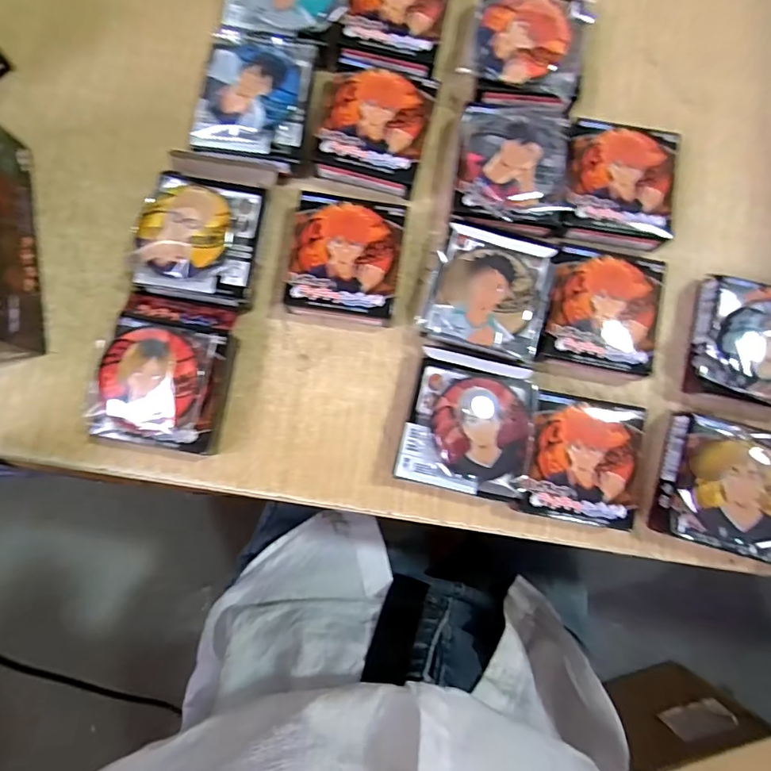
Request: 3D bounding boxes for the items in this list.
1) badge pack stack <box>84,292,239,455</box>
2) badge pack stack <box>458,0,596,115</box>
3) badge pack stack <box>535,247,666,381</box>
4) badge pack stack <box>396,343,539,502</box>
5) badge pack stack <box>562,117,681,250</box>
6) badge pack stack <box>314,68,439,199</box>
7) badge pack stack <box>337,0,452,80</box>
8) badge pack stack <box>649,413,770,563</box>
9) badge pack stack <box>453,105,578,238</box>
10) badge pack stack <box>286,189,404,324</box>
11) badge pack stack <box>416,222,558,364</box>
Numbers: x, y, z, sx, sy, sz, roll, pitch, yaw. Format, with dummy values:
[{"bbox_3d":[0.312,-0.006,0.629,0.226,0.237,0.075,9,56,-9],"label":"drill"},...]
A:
[{"bbox_3d":[-0.125,-0.008,0.282,0.068,0.031,0.083,11,82,0],"label":"badge pack stack"},{"bbox_3d":[0.088,-0.215,0.315,0.075,0.034,0.079,6,82,-1],"label":"badge pack stack"},{"bbox_3d":[0.127,-0.044,0.296,0.067,0.021,0.069,11,82,0],"label":"badge pack stack"},{"bbox_3d":[0.047,0.022,0.282,0.071,0.036,0.076,13,82,0],"label":"badge pack stack"},{"bbox_3d":[0.147,-0.126,0.308,0.072,0.019,0.072,9,82,-1],"label":"badge pack stack"},{"bbox_3d":[-0.008,-0.159,0.308,0.064,0.022,0.071,14,82,0],"label":"badge pack stack"},{"bbox_3d":[0.008,-0.235,0.318,0.064,0.019,0.085,10,82,-1],"label":"badge pack stack"},{"bbox_3d":[0.193,0.057,0.282,0.065,0.038,0.070,15,82,1],"label":"badge pack stack"},{"bbox_3d":[0.076,-0.133,0.304,0.068,0.034,0.075,3,82,-1],"label":"badge pack stack"},{"bbox_3d":[-0.024,-0.075,0.298,0.063,0.023,0.071,8,82,-1],"label":"badge pack stack"},{"bbox_3d":[0.060,-0.055,0.294,0.067,0.033,0.074,17,82,1],"label":"badge pack stack"}]

